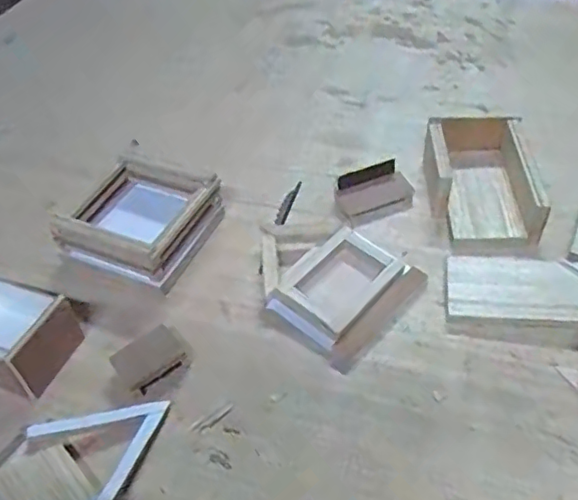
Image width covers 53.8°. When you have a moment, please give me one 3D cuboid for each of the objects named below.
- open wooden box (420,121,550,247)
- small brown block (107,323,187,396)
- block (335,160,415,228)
[{"bbox_3d":[0.224,-0.083,0.666,0.117,0.054,0.182,0,48,6],"label":"open wooden box"},{"bbox_3d":[-0.135,0.104,0.548,0.061,0.015,0.048,-37,54,-25],"label":"small brown block"},{"bbox_3d":[0.105,-0.070,0.689,0.092,0.030,0.062,-21,49,-13],"label":"block"}]

